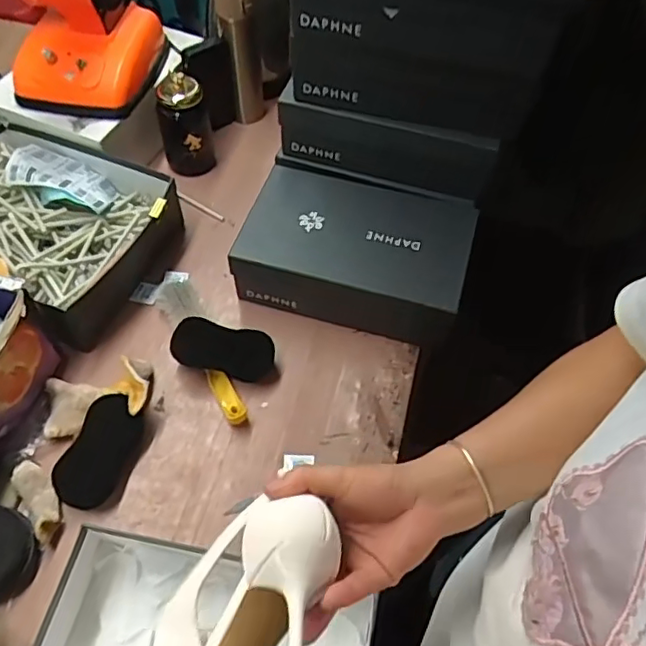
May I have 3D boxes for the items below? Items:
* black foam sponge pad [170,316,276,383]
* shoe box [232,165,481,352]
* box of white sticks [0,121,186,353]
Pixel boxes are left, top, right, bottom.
[{"bbox_3d":[-0.127,0.033,0.769,0.129,0.066,0.018,15,12,-8],"label":"black foam sponge pad"},{"bbox_3d":[0.046,-0.098,0.831,0.288,0.111,0.188,14,57,7],"label":"shoe box"},{"bbox_3d":[-0.394,-0.132,0.833,0.323,0.112,0.277,19,57,10],"label":"box of white sticks"}]

